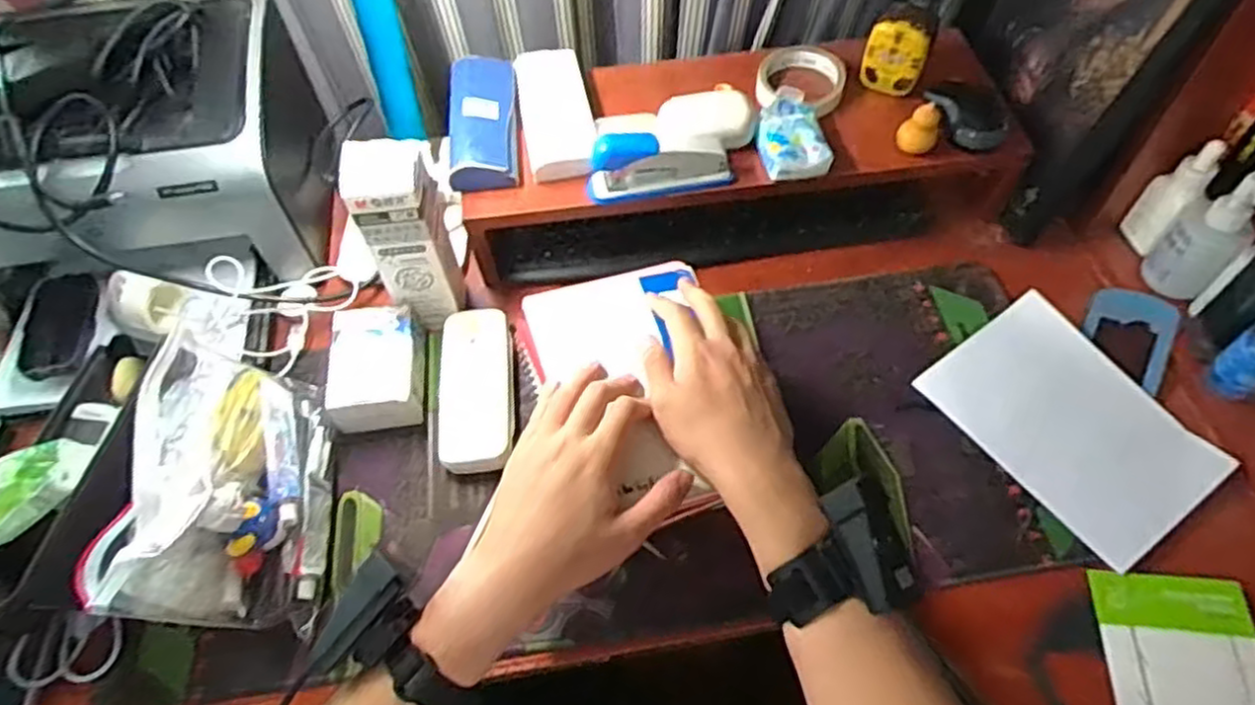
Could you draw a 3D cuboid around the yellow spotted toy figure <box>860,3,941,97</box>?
[{"bbox_3d":[0.259,-0.289,0.701,0.056,0.073,0.044,22,60,16],"label":"yellow spotted toy figure"}]

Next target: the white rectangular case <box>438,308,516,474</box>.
[{"bbox_3d":[-0.134,0.030,0.650,0.065,0.028,0.147,-6,57,-1],"label":"white rectangular case"}]

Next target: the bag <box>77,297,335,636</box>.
[{"bbox_3d":[-0.298,0.084,0.564,0.063,0.153,0.249,-40,43,28],"label":"bag"}]

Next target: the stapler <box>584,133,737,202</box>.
[{"bbox_3d":[0.028,-0.170,0.653,0.125,0.060,0.028,-9,57,-3],"label":"stapler"}]

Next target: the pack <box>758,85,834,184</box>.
[{"bbox_3d":[0.149,-0.201,0.678,0.059,0.025,0.092,-7,57,-3],"label":"pack"}]

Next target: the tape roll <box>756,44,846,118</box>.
[{"bbox_3d":[0.174,-0.277,0.735,0.083,0.017,0.101,14,58,11],"label":"tape roll"}]

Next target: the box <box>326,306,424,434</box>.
[{"bbox_3d":[-0.220,0.013,0.648,0.074,0.039,0.106,-7,57,-2],"label":"box"}]

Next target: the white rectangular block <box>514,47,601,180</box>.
[{"bbox_3d":[-0.068,-0.229,0.714,0.065,0.039,0.154,-10,57,-4],"label":"white rectangular block"}]

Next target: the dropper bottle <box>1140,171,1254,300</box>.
[{"bbox_3d":[0.504,-0.107,0.633,0.062,0.121,0.053,-40,64,-22],"label":"dropper bottle"}]

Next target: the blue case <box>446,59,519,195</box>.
[{"bbox_3d":[-0.138,-0.221,0.702,0.064,0.029,0.163,-6,57,-1],"label":"blue case"}]

